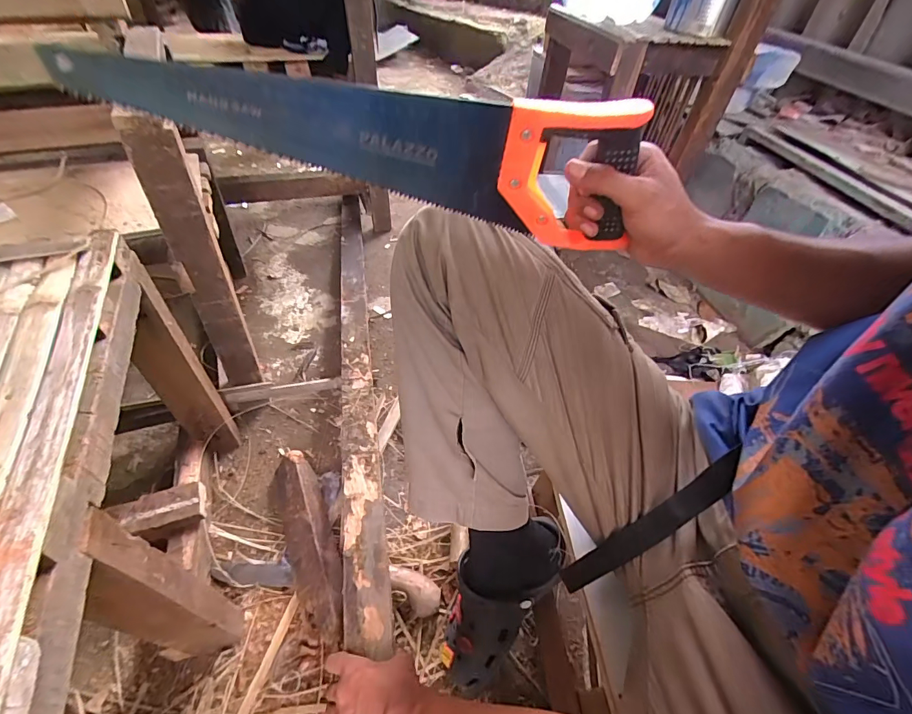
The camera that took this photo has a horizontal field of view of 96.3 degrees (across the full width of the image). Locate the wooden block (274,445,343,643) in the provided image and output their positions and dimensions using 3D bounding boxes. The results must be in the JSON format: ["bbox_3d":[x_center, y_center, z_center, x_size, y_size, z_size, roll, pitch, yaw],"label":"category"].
[{"bbox_3d":[-0.238,0.290,0.658,0.081,0.056,0.315,-21,52,-20],"label":"wooden block"}]

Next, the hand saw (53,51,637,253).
[{"bbox_3d":[-0.055,-0.161,0.304,0.401,0.113,0.019,7,47,-9],"label":"hand saw"}]

